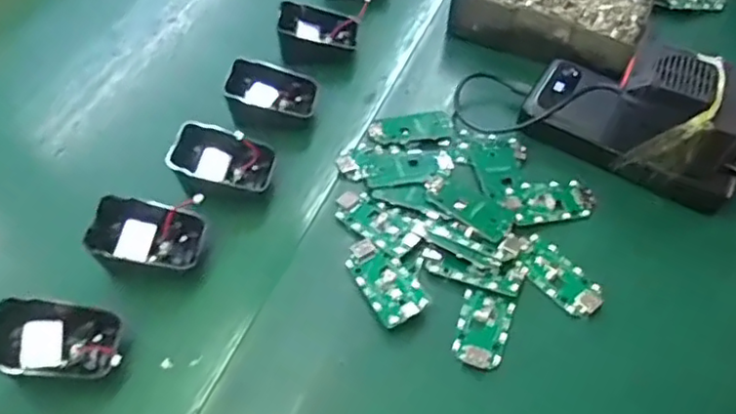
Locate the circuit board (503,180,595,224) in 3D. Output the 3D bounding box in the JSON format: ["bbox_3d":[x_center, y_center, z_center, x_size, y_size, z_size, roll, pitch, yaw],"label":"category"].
[{"bbox_3d":[0.128,-0.004,0.436,0.061,0.010,0.032,-9,53,-6],"label":"circuit board"}]

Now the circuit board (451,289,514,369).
[{"bbox_3d":[0.070,0.074,0.380,0.030,0.007,0.049,14,54,11],"label":"circuit board"}]

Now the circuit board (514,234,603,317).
[{"bbox_3d":[0.124,0.045,0.405,0.059,0.008,0.032,37,61,25],"label":"circuit board"}]

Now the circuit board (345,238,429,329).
[{"bbox_3d":[0.010,0.044,0.391,0.032,0.008,0.064,-26,56,-18],"label":"circuit board"}]

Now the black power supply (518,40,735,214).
[{"bbox_3d":[0.194,-0.070,0.444,0.148,0.086,0.065,25,57,19],"label":"black power supply"}]

